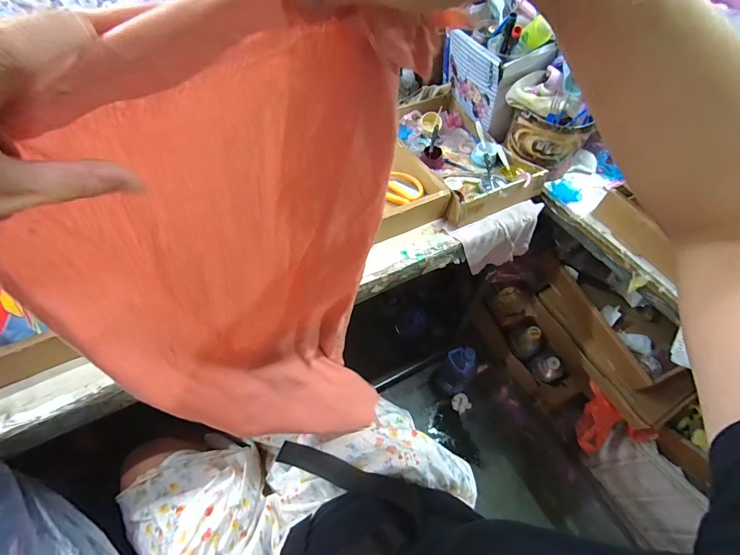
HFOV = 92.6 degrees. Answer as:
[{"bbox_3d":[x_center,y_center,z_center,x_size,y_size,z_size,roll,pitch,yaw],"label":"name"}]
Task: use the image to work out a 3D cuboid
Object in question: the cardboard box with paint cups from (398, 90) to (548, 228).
[{"bbox_3d":[0.167,-0.247,0.680,0.187,0.051,0.330,-17,59,-15],"label":"cardboard box with paint cups"}]

